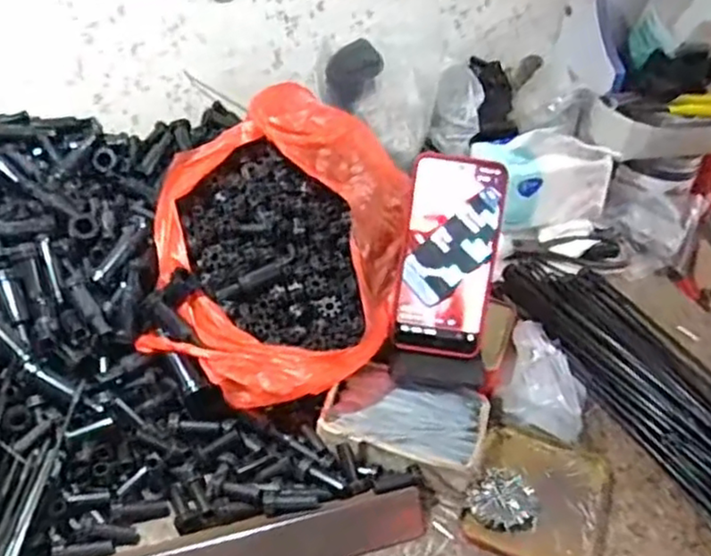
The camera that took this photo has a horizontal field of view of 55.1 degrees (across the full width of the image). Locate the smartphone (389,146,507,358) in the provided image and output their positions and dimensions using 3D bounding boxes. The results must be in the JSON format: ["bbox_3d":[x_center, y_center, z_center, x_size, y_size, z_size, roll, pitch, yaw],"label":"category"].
[{"bbox_3d":[0.078,-0.019,0.566,0.079,0.163,0.011,8,9,6],"label":"smartphone"}]

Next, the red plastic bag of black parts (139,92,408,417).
[{"bbox_3d":[-0.065,-0.034,0.587,0.202,0.145,0.262,7,37,5],"label":"red plastic bag of black parts"}]

